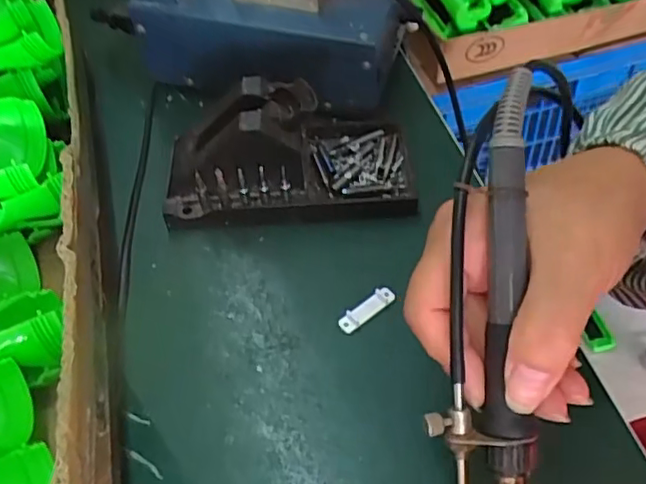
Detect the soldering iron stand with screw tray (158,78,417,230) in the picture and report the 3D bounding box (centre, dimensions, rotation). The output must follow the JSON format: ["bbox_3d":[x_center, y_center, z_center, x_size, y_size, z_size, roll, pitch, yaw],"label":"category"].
[{"bbox_3d":[-0.023,-0.065,0.391,0.152,0.069,0.080,-5,53,0],"label":"soldering iron stand with screw tray"}]

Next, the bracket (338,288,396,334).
[{"bbox_3d":[0.025,0.038,0.353,0.037,0.005,0.011,-38,59,-22],"label":"bracket"}]

